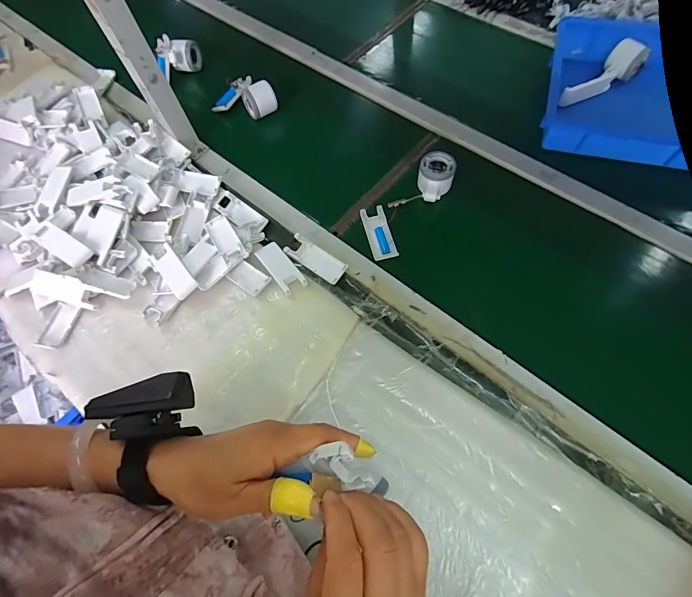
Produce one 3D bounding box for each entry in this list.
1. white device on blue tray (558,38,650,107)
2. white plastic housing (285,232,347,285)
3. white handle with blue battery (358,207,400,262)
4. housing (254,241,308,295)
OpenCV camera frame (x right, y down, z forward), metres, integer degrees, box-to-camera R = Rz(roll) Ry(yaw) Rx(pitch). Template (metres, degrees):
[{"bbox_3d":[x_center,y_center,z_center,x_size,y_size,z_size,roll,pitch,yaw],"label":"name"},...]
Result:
[{"bbox_3d":[0.474,-0.420,0.725,0.176,0.064,0.058,-30,66,9],"label":"white device on blue tray"},{"bbox_3d":[-0.049,-0.063,0.617,0.105,0.014,0.038,32,71,16],"label":"white plastic housing"},{"bbox_3d":[0.054,-0.112,0.631,0.040,0.016,0.102,-14,66,-3],"label":"white handle with blue battery"},{"bbox_3d":[-0.104,-0.051,0.603,0.040,0.007,0.098,-36,68,-12],"label":"housing"}]

